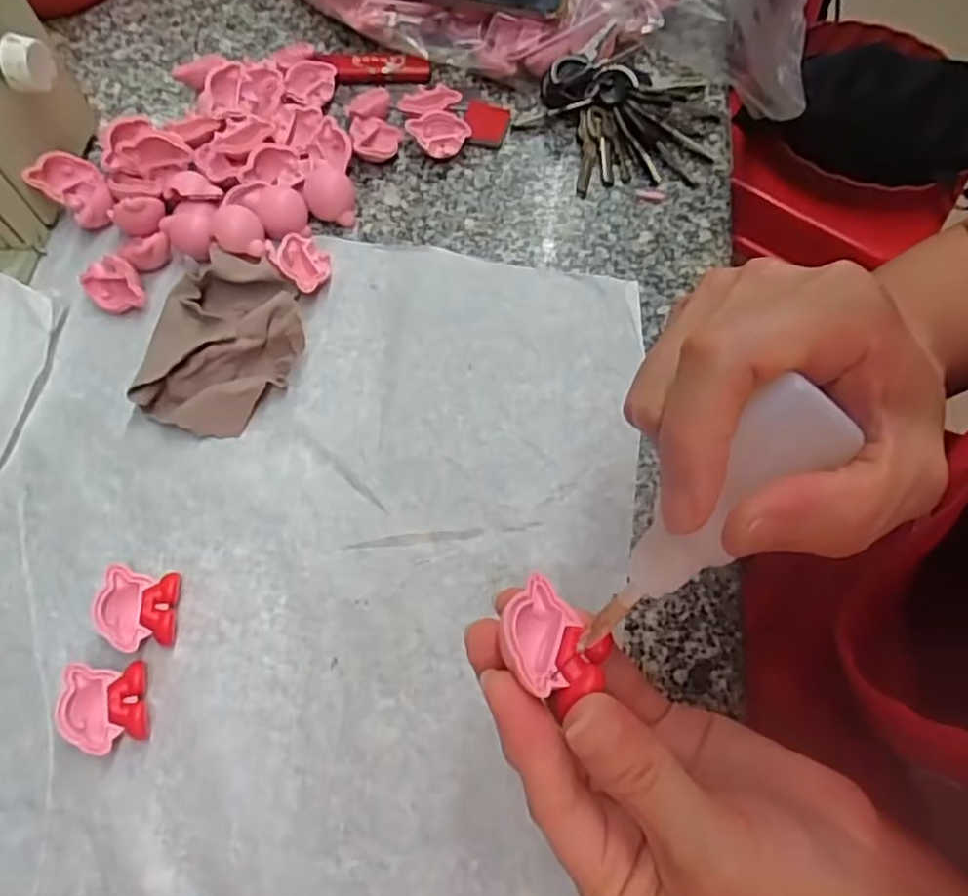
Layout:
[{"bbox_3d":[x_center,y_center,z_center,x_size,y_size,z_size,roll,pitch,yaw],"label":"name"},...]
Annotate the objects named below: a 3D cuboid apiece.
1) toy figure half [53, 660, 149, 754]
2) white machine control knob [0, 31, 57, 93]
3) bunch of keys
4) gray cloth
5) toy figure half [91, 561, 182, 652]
[{"bbox_3d":[-0.160,0.109,0.293,0.033,0.015,0.035,-8,67,-6],"label":"toy figure half"},{"bbox_3d":[-0.227,-0.191,0.342,0.019,0.022,0.025,-7,67,-5],"label":"white machine control knob"},{"bbox_3d":[0.095,-0.204,0.428,0.104,0.026,0.086,-6,67,-5],"label":"bunch of keys"},{"bbox_3d":[-0.136,-0.056,0.355,0.079,0.030,0.097,35,70,12],"label":"gray cloth"},{"bbox_3d":[-0.153,0.072,0.309,0.033,0.016,0.035,6,67,0],"label":"toy figure half"}]

